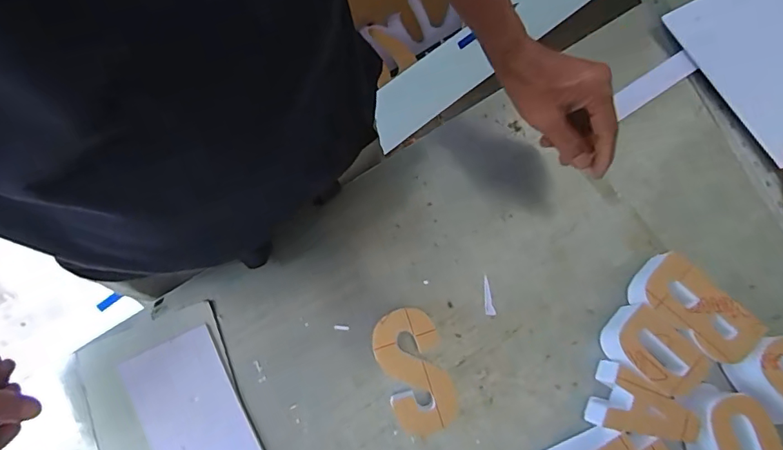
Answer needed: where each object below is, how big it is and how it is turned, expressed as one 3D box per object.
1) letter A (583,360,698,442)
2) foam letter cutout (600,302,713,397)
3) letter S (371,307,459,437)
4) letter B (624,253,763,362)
[{"bbox_3d":[0.239,0.172,0.458,0.084,0.046,0.061,18,76,4],"label":"letter A"},{"bbox_3d":[0.252,0.124,0.470,0.085,0.045,0.060,38,78,9],"label":"foam letter cutout"},{"bbox_3d":[0.021,0.140,0.465,0.067,0.043,0.113,-16,76,-5],"label":"letter S"},{"bbox_3d":[0.292,0.085,0.477,0.112,0.052,0.066,44,81,8],"label":"letter B"}]

